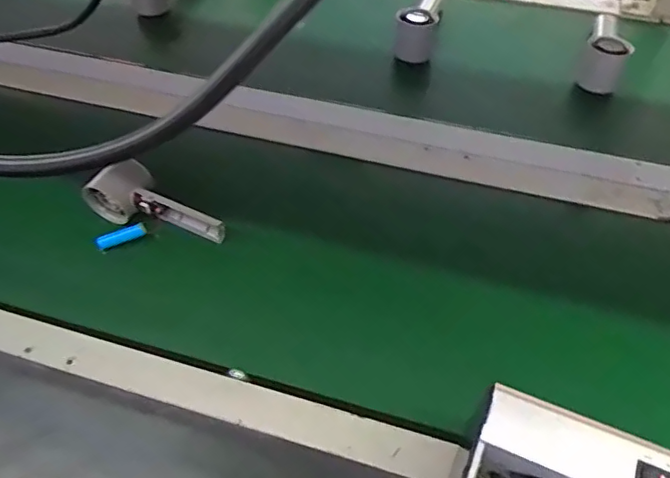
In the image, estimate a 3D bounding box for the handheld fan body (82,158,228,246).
[{"bbox_3d":[-0.194,-0.035,0.636,0.150,0.064,0.042,23,56,-5],"label":"handheld fan body"}]

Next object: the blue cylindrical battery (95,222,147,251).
[{"bbox_3d":[-0.233,-0.002,0.623,0.053,0.017,0.015,-21,56,-13],"label":"blue cylindrical battery"}]

